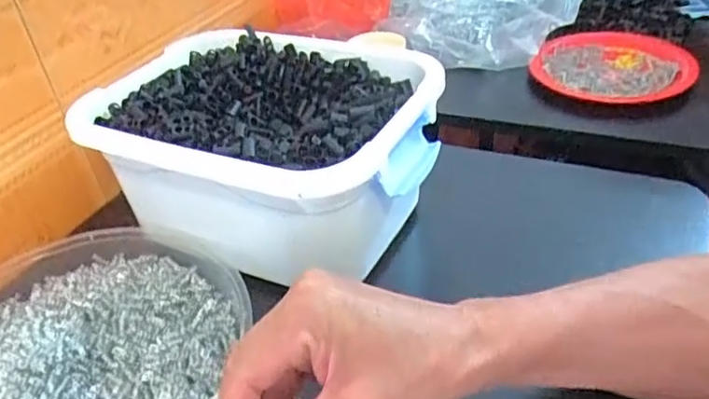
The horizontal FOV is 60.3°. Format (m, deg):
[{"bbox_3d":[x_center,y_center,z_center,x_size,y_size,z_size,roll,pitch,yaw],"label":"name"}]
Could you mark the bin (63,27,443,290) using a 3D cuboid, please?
[{"bbox_3d":[-0.066,-0.041,0.476,0.246,0.105,0.184,15,42,25],"label":"bin"}]

